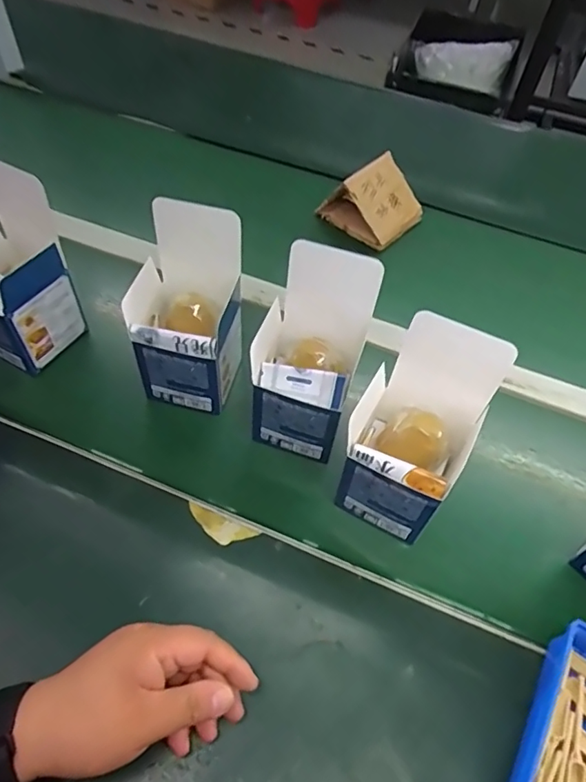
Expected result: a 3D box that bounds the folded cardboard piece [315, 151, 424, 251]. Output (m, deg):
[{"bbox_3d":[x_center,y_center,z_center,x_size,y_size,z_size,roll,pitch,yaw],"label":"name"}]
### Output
[{"bbox_3d":[0.113,-0.266,0.719,0.103,0.074,0.102,-34,63,-26],"label":"folded cardboard piece"}]

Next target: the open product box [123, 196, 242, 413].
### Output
[{"bbox_3d":[-0.100,-0.073,0.495,0.097,0.172,0.094,12,53,4],"label":"open product box"}]

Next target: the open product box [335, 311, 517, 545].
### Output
[{"bbox_3d":[0.099,0.038,0.438,0.098,0.182,0.100,28,56,15],"label":"open product box"}]

